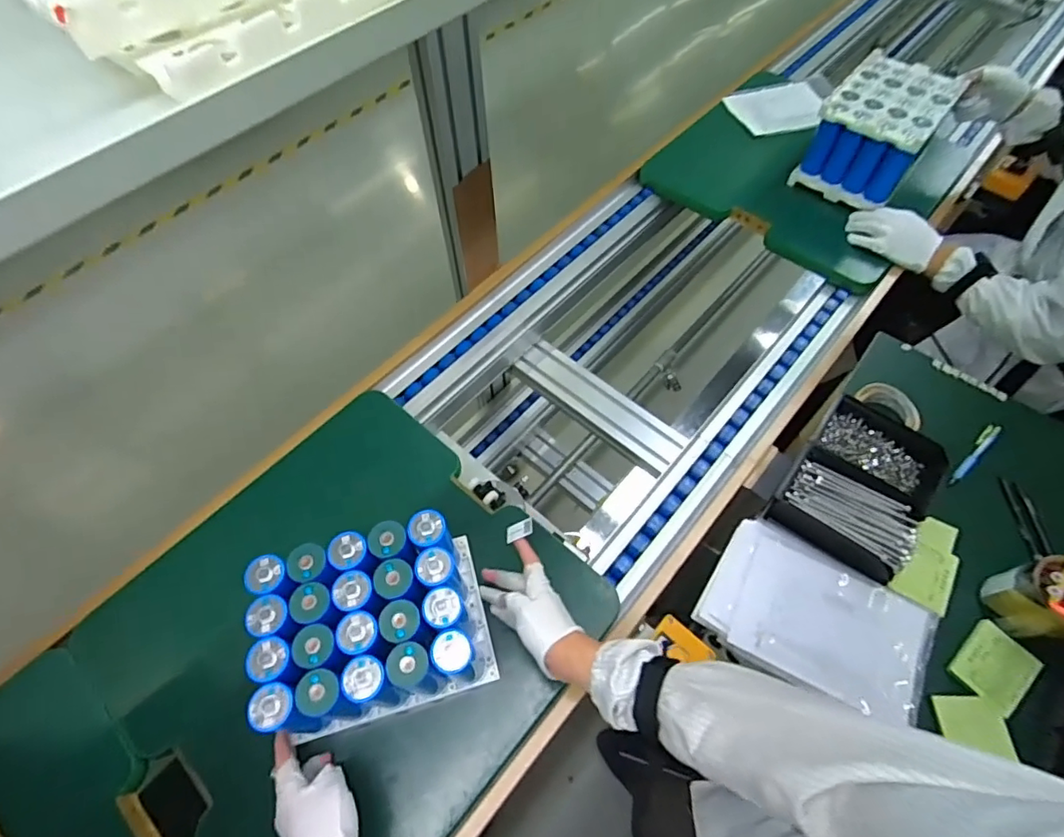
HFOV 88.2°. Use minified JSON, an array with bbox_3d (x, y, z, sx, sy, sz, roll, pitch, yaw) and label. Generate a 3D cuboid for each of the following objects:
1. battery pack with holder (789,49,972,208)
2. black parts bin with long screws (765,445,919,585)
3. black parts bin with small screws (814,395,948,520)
[{"bbox_3d":[0.655,-0.548,1.053,0.185,0.145,0.238,35,66,19],"label":"battery pack with holder"},{"bbox_3d":[0.417,0.122,0.731,0.165,0.061,0.114,37,66,19],"label":"black parts bin with long screws"},{"bbox_3d":[0.484,0.061,0.781,0.127,0.067,0.175,-39,67,-21],"label":"black parts bin with small screws"}]

